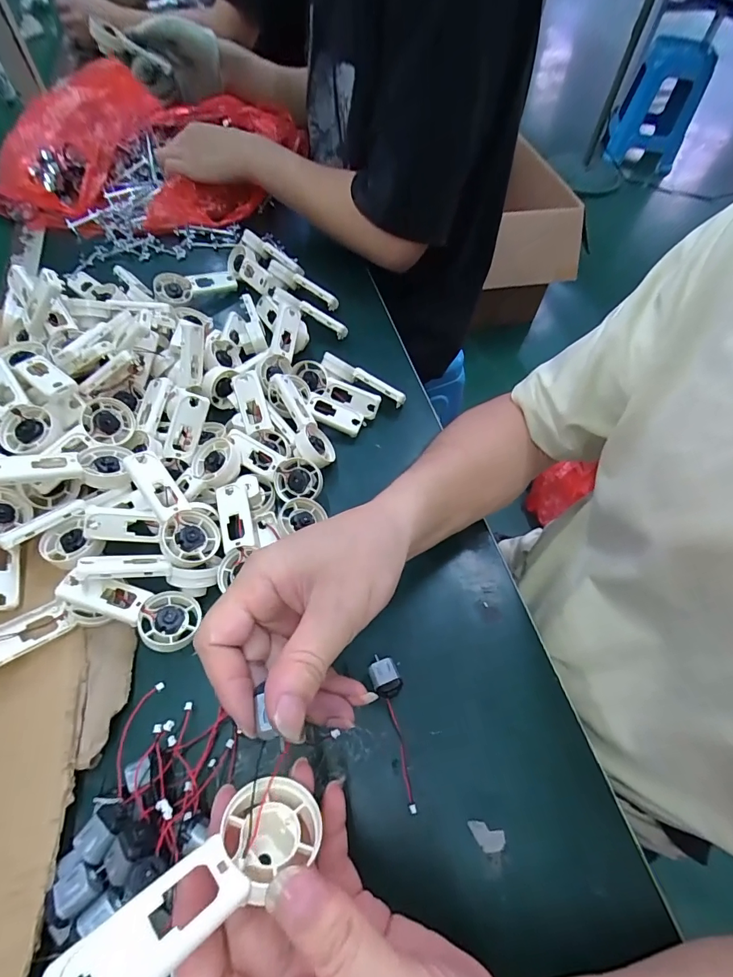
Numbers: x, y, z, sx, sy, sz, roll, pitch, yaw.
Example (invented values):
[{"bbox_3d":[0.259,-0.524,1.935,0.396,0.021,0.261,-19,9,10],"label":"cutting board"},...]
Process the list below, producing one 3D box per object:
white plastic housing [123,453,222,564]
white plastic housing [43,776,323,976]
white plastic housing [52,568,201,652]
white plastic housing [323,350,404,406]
[{"bbox_3d":[-0.144,0.014,0.320,0.040,0.019,0.093,-33,91,-20],"label":"white plastic housing"},{"bbox_3d":[-0.059,0.144,0.156,0.033,0.025,0.093,46,25,24],"label":"white plastic housing"},{"bbox_3d":[-0.163,0.082,0.299,0.092,0.014,0.041,25,58,-12],"label":"white plastic housing"},{"bbox_3d":[-0.004,-0.107,0.431,0.091,0.016,0.023,26,60,0],"label":"white plastic housing"}]

